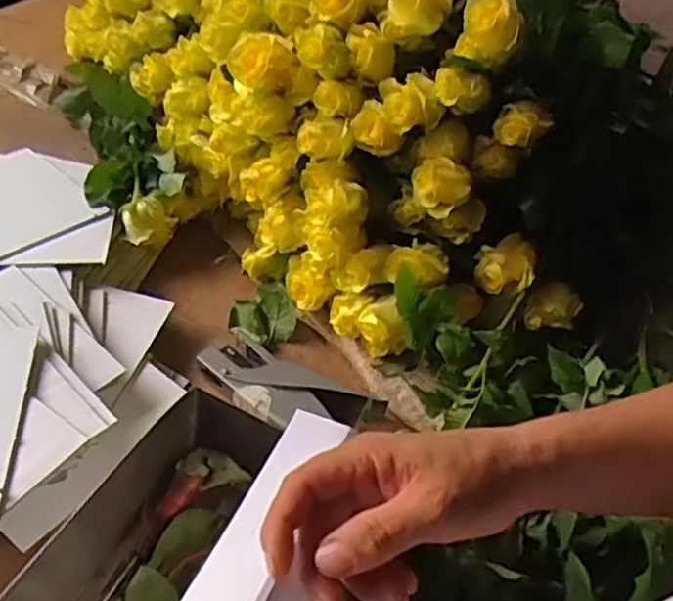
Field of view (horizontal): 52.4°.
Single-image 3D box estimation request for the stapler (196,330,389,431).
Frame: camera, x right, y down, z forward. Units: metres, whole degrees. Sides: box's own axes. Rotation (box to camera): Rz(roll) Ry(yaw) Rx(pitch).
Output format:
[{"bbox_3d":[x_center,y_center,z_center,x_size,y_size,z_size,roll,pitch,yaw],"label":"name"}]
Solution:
[{"bbox_3d":[-0.041,0.070,0.551,0.142,0.023,0.066,28,48,16],"label":"stapler"}]

